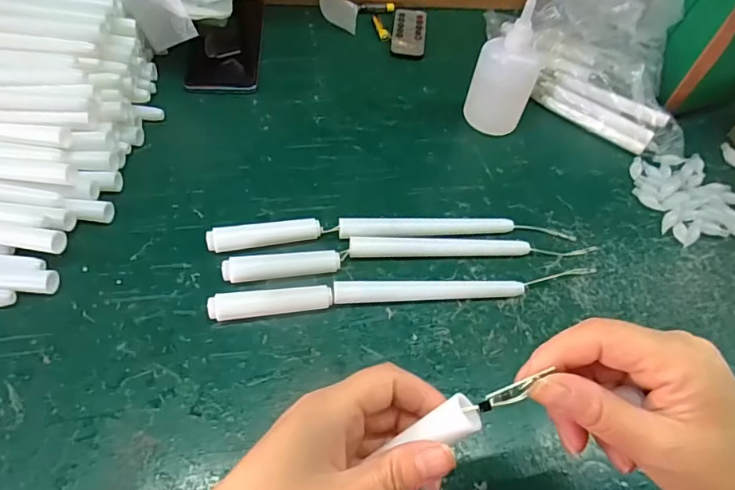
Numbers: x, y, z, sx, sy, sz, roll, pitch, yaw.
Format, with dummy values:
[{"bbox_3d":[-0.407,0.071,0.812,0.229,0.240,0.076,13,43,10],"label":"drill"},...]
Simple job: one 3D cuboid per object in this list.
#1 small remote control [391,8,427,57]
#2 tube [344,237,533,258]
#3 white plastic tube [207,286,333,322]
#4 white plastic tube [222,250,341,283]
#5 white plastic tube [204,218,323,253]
[{"bbox_3d":[0.050,-0.255,0.589,0.038,0.009,0.087,7,55,0],"label":"small remote control"},{"bbox_3d":[0.060,0.002,0.414,0.149,0.012,0.013,0,56,-5],"label":"tube"},{"bbox_3d":[-0.071,0.043,0.369,0.088,0.019,0.017,-6,56,-9],"label":"white plastic tube"},{"bbox_3d":[-0.066,0.016,0.387,0.088,0.015,0.017,-7,56,-10],"label":"white plastic tube"},{"bbox_3d":[-0.083,-0.007,0.402,0.089,0.018,0.019,-8,57,-11],"label":"white plastic tube"}]

